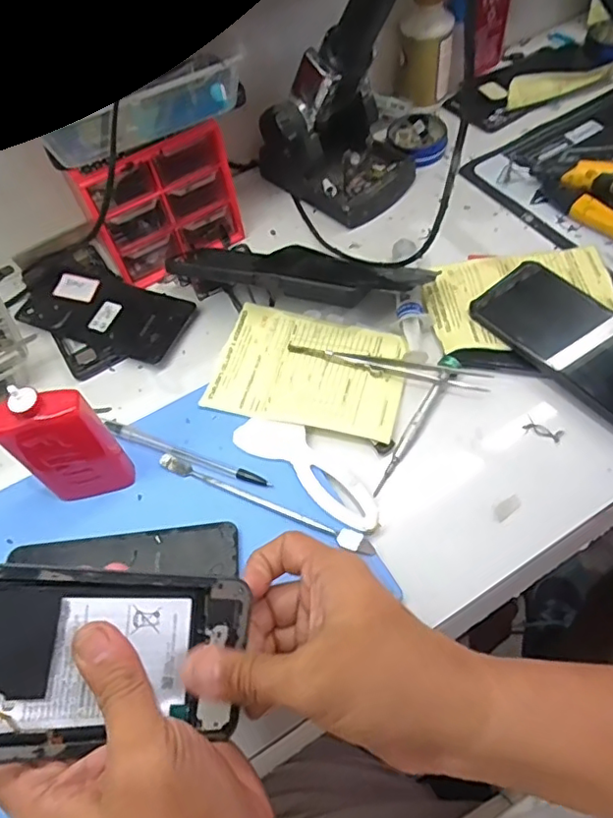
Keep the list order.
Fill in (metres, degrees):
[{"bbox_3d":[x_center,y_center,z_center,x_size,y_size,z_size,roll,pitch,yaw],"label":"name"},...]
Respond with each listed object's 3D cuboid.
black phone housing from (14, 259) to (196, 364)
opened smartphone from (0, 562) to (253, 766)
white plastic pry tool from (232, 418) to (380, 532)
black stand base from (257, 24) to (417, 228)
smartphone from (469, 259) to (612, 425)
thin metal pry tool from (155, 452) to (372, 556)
[{"bbox_3d":[-0.182,-0.090,0.525,0.157,0.013,0.078,21,61,17],"label":"black phone housing"},{"bbox_3d":[-0.106,0.108,0.254,0.161,0.014,0.076,10,76,-29],"label":"opened smartphone"},{"bbox_3d":[0.002,0.041,0.418,0.125,0.004,0.038,34,68,24],"label":"white plastic pry tool"},{"bbox_3d":[0.032,-0.256,0.534,0.141,0.133,0.108,-15,57,-2],"label":"black stand base"},{"bbox_3d":[0.215,-0.052,0.446,0.084,0.012,0.162,-35,65,-17],"label":"smartphone"},{"bbox_3d":[-0.032,0.064,0.405,0.168,0.007,0.012,20,63,18],"label":"thin metal pry tool"}]

